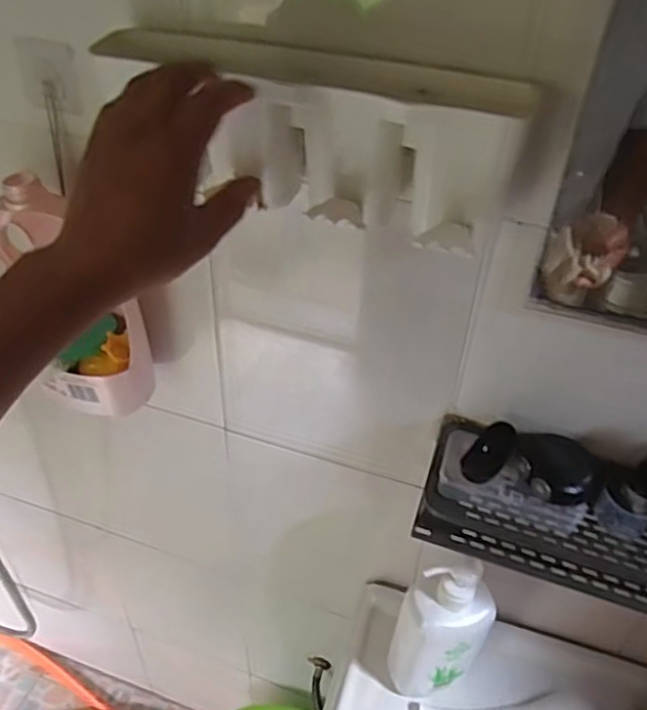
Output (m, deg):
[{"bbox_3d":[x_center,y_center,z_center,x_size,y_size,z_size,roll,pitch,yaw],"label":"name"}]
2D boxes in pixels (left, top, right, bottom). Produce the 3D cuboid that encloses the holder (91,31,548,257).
[{"bbox_3d":[-0.015,-0.165,0.454,0.298,0.106,0.071,21,44,12],"label":"holder"}]

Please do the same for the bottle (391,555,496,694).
[{"bbox_3d":[0.126,0.282,0.666,0.097,0.218,0.061,6,41,3],"label":"bottle"}]

